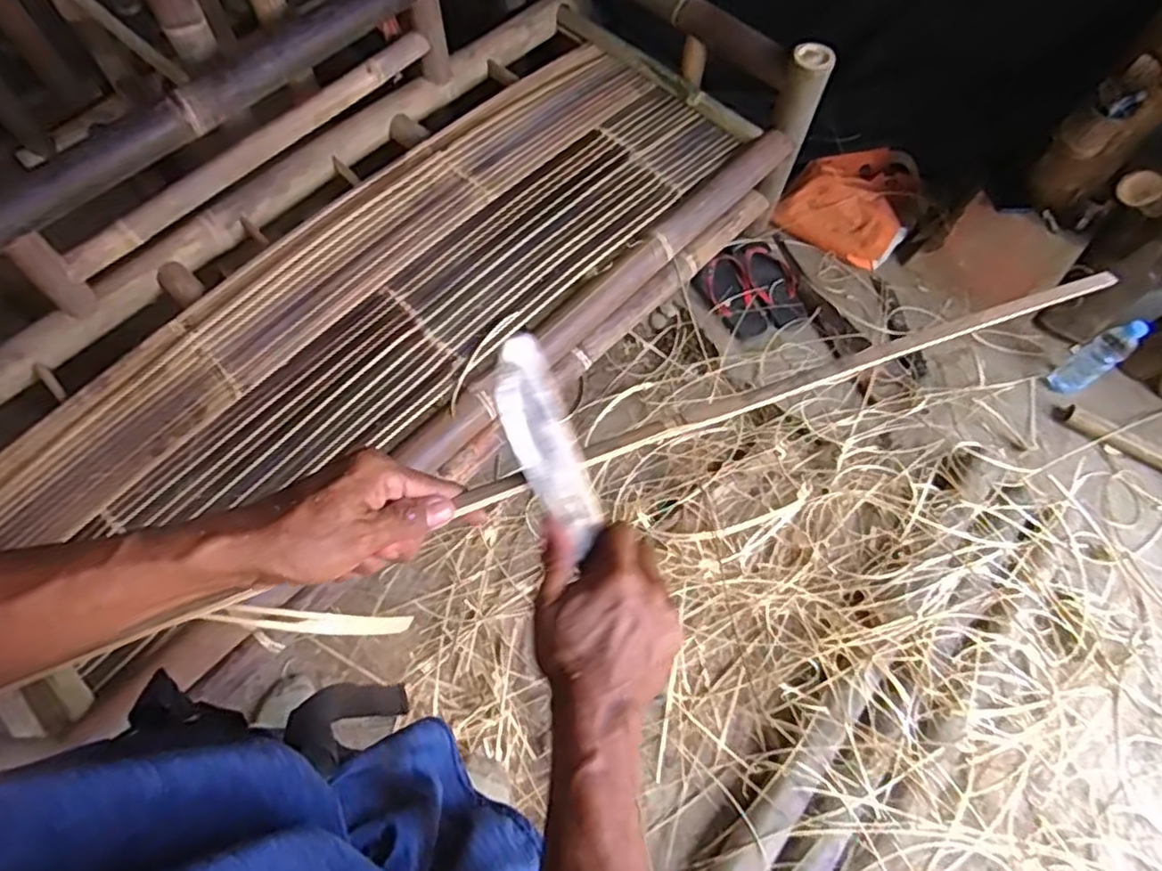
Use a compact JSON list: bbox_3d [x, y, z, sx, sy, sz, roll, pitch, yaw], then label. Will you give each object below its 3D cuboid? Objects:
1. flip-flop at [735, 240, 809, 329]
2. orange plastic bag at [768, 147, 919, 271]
[{"bbox_3d":[0.444,-0.346,1.575,0.111,0.035,0.242,-10,66,-7],"label":"flip-flop"},{"bbox_3d":[0.635,-0.548,1.607,0.278,0.154,0.238,32,68,12],"label":"orange plastic bag"}]

